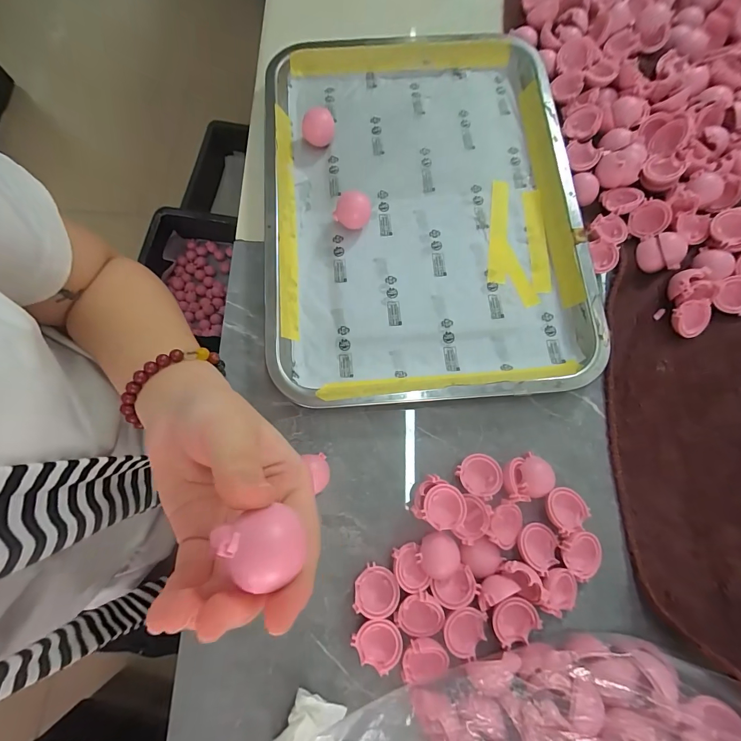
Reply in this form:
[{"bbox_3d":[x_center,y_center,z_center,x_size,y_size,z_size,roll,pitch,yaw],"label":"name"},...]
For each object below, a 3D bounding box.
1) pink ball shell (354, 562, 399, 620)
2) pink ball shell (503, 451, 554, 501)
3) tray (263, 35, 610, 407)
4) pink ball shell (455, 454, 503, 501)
[{"bbox_3d":[0.004,0.148,0.245,0.028,0.015,0.030,0,75,-1],"label":"pink ball shell"},{"bbox_3d":[0.113,0.077,0.262,0.039,0.020,0.030,-16,76,-5],"label":"pink ball shell"},{"bbox_3d":[0.042,-0.146,0.313,0.258,0.022,0.346,-4,76,-2],"label":"tray"},{"bbox_3d":[0.079,0.076,0.264,0.029,0.019,0.029,0,75,-1],"label":"pink ball shell"}]

